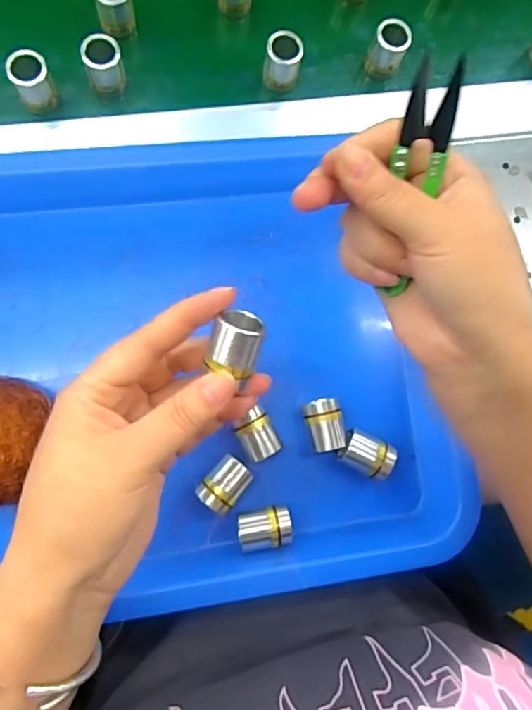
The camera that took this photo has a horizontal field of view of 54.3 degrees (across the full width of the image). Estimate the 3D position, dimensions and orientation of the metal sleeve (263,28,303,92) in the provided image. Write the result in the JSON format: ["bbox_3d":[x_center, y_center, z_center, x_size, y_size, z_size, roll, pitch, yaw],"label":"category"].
[{"bbox_3d":[0.011,-0.191,0.339,0.022,0.033,0.020,1,84,-7],"label":"metal sleeve"}]

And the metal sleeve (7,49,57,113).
[{"bbox_3d":[-0.142,-0.165,0.319,0.022,0.037,0.022,1,84,-7],"label":"metal sleeve"}]

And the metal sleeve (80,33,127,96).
[{"bbox_3d":[-0.101,-0.180,0.328,0.022,0.037,0.021,-18,86,-9],"label":"metal sleeve"}]

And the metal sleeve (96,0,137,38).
[{"bbox_3d":[-0.097,-0.224,0.335,0.022,0.037,0.020,-8,85,-8],"label":"metal sleeve"}]

